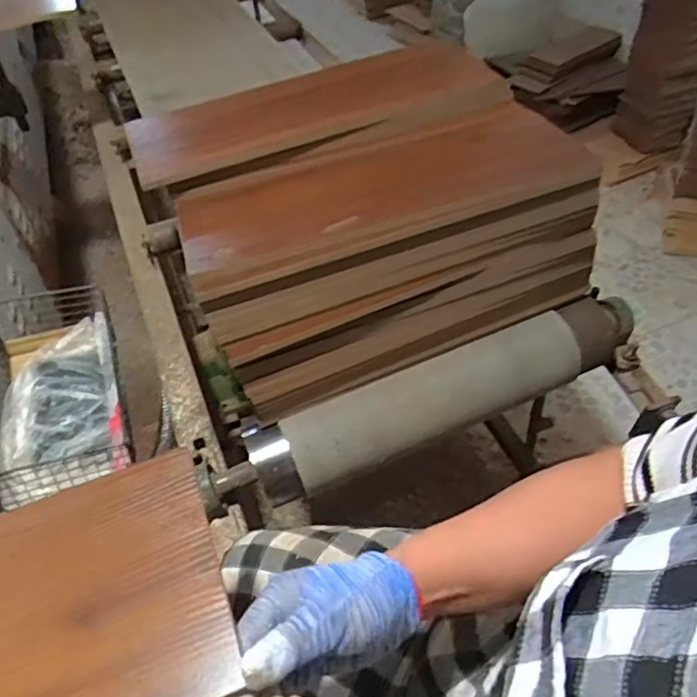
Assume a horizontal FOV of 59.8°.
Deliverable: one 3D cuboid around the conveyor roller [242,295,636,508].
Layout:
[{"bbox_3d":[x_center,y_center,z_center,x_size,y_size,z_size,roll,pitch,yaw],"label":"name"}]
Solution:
[{"bbox_3d":[0.147,0.052,0.793,0.570,0.066,0.087,-20,48,-14],"label":"conveyor roller"}]

